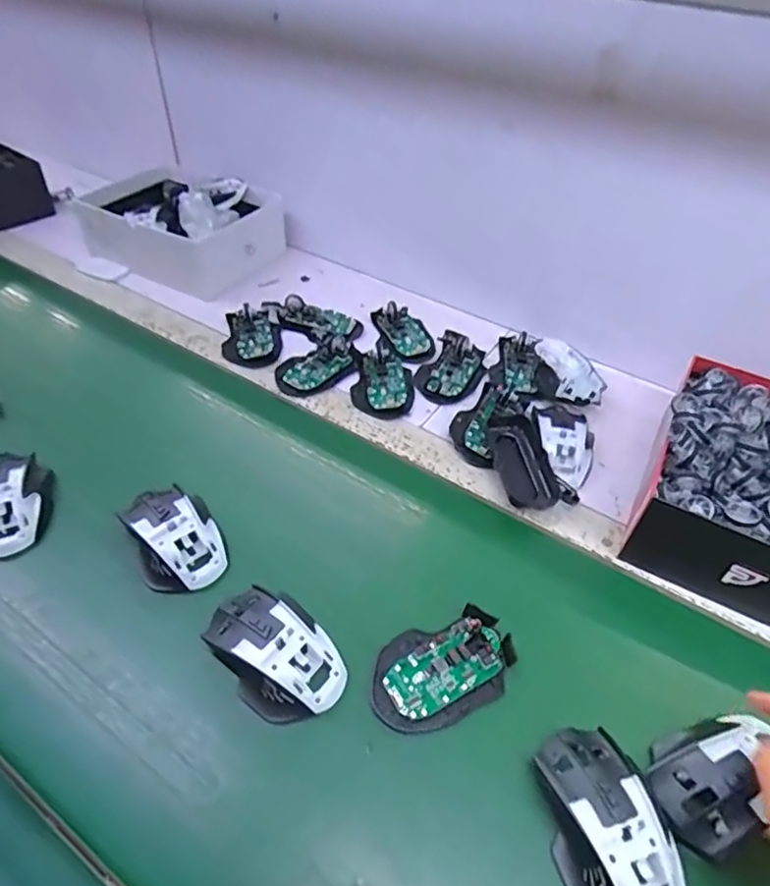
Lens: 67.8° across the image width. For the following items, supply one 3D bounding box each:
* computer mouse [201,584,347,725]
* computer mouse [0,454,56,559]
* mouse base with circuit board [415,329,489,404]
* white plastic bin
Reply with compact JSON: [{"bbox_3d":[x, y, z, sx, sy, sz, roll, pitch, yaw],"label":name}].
[{"bbox_3d":[-0.084,0.156,0.437,0.117,0.034,0.074,33,53,24],"label":"computer mouse"},{"bbox_3d":[-0.346,0.055,0.525,0.068,0.051,0.107,-7,48,-11],"label":"computer mouse"},{"bbox_3d":[0.088,-0.097,0.721,0.073,0.020,0.123,19,52,16],"label":"mouse base with circuit board"},{"bbox_3d":[-0.309,-0.345,0.865,0.272,0.094,0.213,23,53,19],"label":"white plastic bin"}]

